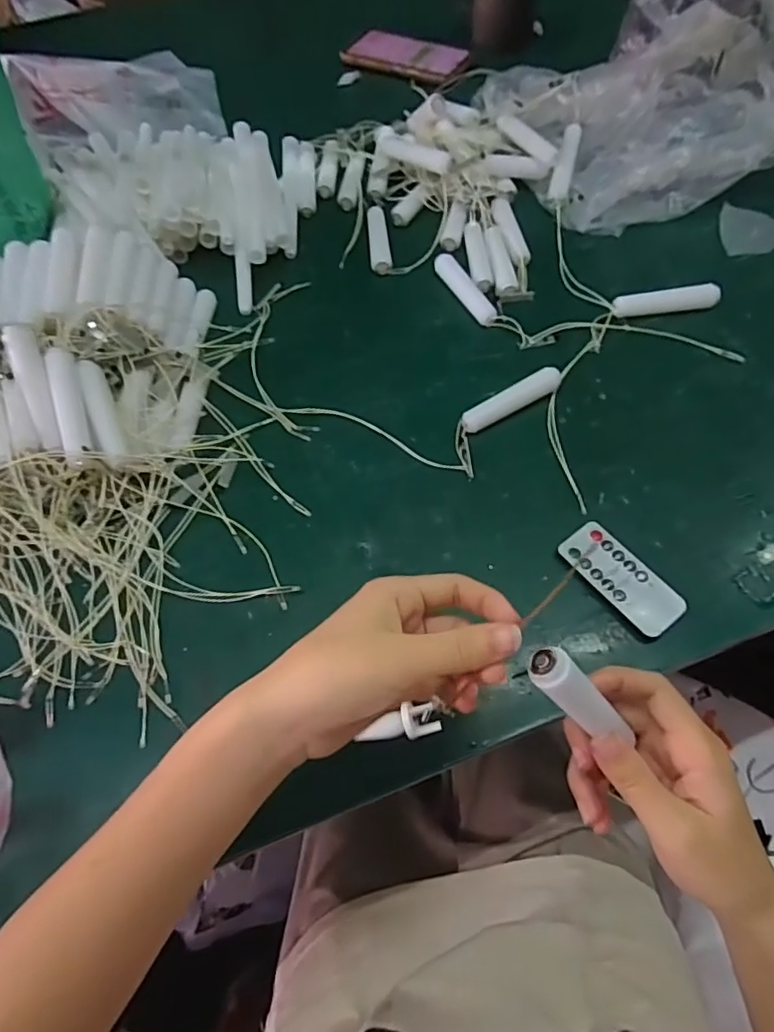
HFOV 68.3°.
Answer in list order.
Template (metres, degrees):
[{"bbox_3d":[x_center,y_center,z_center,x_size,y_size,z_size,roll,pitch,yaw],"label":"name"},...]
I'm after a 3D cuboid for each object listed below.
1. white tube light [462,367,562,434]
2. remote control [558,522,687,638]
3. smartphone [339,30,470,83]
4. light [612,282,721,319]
[{"bbox_3d":[0.099,-0.093,0.458,0.089,0.018,0.019,-27,63,-12],"label":"white tube light"},{"bbox_3d":[0.157,0.041,0.383,0.037,0.008,0.084,-34,65,-15],"label":"remote control"},{"bbox_3d":[0.021,-0.605,0.747,0.159,0.010,0.076,22,64,14],"label":"smartphone"},{"bbox_3d":[0.245,-0.188,0.505,0.090,0.022,0.018,-4,61,0],"label":"light"}]

